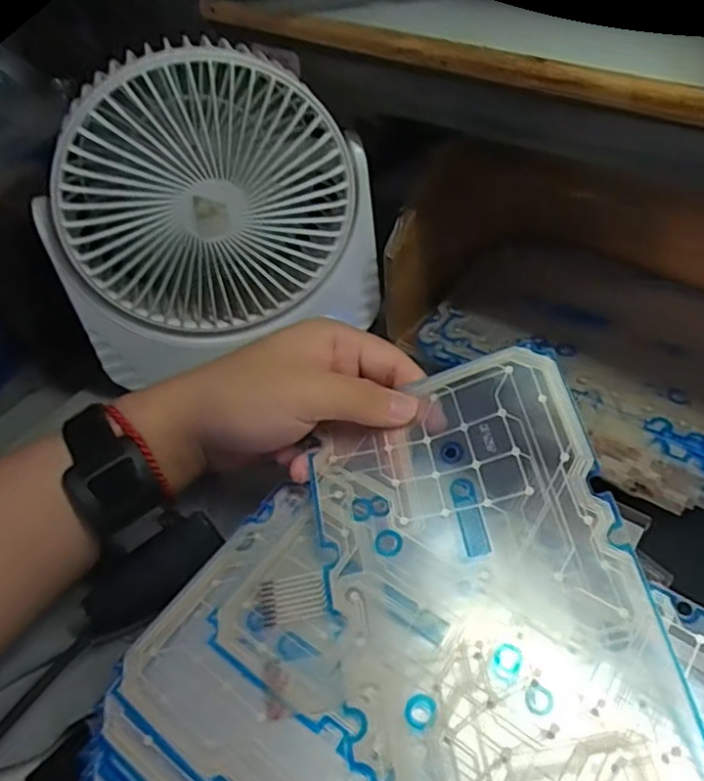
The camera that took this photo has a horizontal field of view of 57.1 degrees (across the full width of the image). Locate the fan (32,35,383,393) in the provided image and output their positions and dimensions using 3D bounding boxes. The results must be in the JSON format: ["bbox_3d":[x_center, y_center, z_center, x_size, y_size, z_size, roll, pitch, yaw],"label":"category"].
[{"bbox_3d":[-0.086,-0.108,0.392,0.186,0.177,0.069,-20,47,-13],"label":"fan"}]

